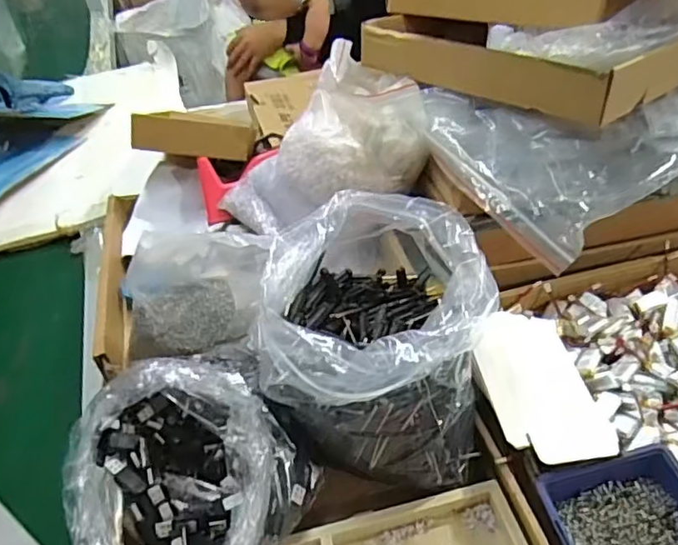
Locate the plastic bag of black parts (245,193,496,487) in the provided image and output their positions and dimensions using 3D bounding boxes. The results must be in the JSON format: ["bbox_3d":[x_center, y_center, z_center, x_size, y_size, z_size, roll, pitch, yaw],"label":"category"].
[{"bbox_3d":[0.038,0.068,0.564,0.183,0.212,0.194,1,43,10],"label":"plastic bag of black parts"}]

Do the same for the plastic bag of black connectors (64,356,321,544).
[{"bbox_3d":[-0.134,0.176,0.534,0.198,0.113,0.199,-26,45,-20],"label":"plastic bag of black connectors"}]

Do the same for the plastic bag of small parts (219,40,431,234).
[{"bbox_3d":[-0.033,-0.169,0.789,0.258,0.184,0.177,-13,42,-6],"label":"plastic bag of small parts"}]

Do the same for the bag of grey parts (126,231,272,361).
[{"bbox_3d":[-0.166,0.023,0.678,0.135,0.052,0.150,4,55,-3],"label":"bag of grey parts"}]

